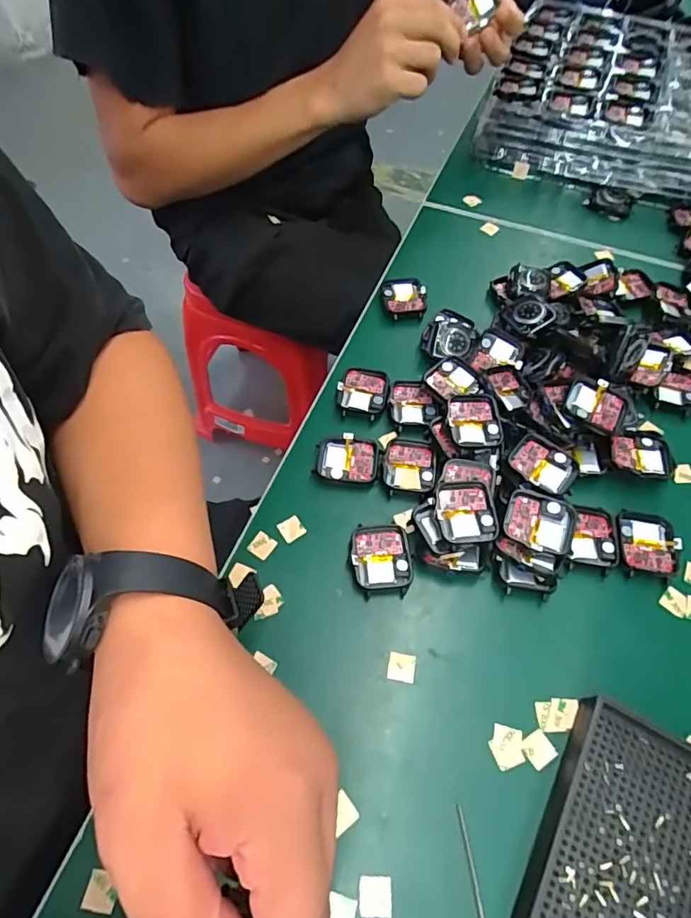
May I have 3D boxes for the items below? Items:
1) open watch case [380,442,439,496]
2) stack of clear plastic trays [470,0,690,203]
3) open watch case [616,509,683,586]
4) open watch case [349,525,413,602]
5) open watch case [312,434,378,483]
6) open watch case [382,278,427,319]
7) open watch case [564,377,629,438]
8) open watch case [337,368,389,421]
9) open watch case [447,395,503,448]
[{"bbox_3d":[0.046,0.006,0.372,0.038,0.007,0.040,9,60,3],"label":"open watch case"},{"bbox_3d":[0.318,-0.403,0.575,0.278,0.065,0.259,21,61,10],"label":"stack of clear plastic trays"},{"bbox_3d":[0.200,0.057,0.341,0.037,0.010,0.044,10,60,4],"label":"open watch case"},{"bbox_3d":[0.024,0.065,0.336,0.039,0.011,0.046,-2,60,-3],"label":"open watch case"},{"bbox_3d":[0.001,0.000,0.374,0.045,0.008,0.037,10,60,4],"label":"open watch case"},{"bbox_3d":[0.053,-0.145,0.460,0.037,0.010,0.043,-2,60,-3],"label":"open watch case"},{"bbox_3d":[0.179,-0.037,0.369,0.042,0.011,0.035,28,72,13],"label":"open watch case"},{"bbox_3d":[0.014,-0.053,0.404,0.038,0.005,0.045,11,60,5],"label":"open watch case"},{"bbox_3d":[0.092,-0.026,0.371,0.037,0.013,0.041,-2,60,-3],"label":"open watch case"}]

